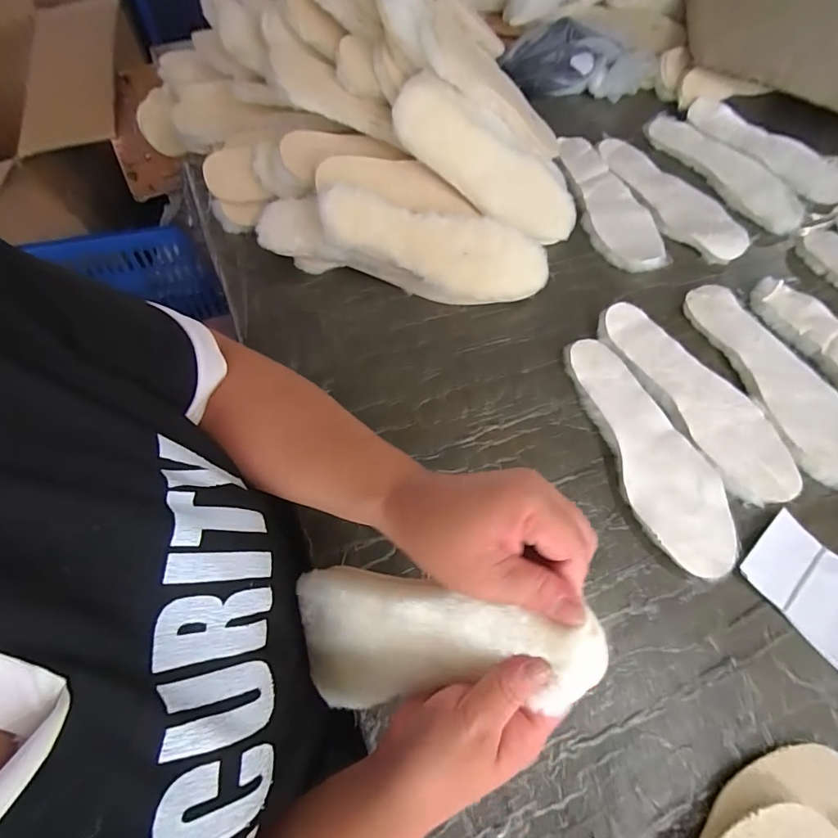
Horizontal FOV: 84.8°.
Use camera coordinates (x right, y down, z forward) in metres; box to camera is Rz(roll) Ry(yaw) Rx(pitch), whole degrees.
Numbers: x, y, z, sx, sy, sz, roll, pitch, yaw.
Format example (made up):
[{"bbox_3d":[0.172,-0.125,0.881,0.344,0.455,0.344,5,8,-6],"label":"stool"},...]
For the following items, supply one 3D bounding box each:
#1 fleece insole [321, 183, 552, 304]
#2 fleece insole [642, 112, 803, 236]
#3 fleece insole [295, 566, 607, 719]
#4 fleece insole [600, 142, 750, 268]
[{"bbox_3d":[0.022,-0.201,0.544,0.267,0.024,0.101,7,92,-10],"label":"fleece insole"},{"bbox_3d":[0.478,-0.394,0.725,0.088,0.026,0.279,-29,67,-18],"label":"fleece insole"},{"bbox_3d":[-0.002,0.136,0.292,0.016,0.221,0.093,-21,90,-57],"label":"fleece insole"},{"bbox_3d":[0.369,-0.331,0.685,0.262,0.018,0.118,43,65,15],"label":"fleece insole"}]

